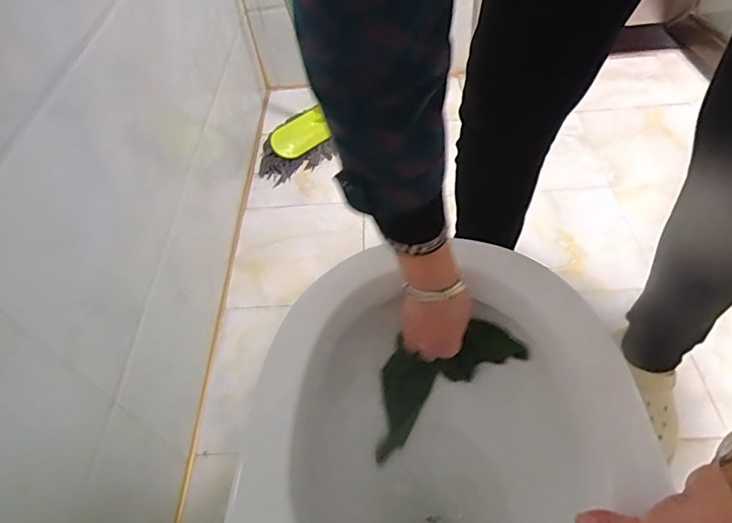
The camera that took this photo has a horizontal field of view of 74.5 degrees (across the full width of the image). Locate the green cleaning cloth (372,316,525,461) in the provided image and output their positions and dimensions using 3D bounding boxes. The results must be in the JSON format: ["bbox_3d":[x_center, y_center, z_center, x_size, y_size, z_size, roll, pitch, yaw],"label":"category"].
[{"bbox_3d":[0.078,0.132,0.569,0.201,0.035,0.094,-35,53,2],"label":"green cleaning cloth"}]

